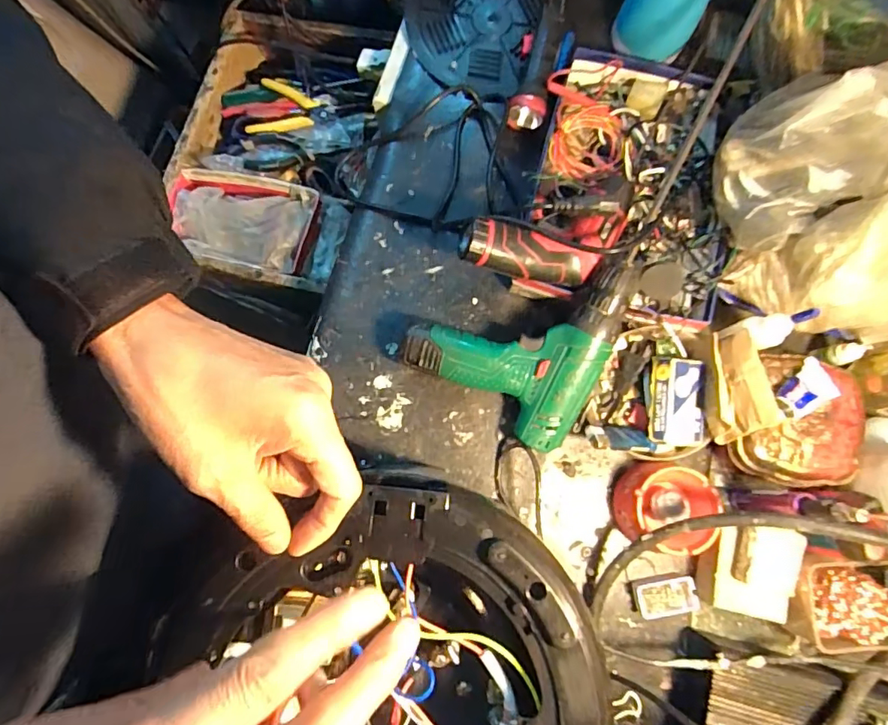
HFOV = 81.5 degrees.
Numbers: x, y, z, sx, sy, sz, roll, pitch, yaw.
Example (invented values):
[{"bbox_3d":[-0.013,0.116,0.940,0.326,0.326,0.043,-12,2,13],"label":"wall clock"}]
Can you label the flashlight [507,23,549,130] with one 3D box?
[{"bbox_3d":[0.099,-0.319,0.566,0.040,0.044,0.114,11,80,2],"label":"flashlight"}]

